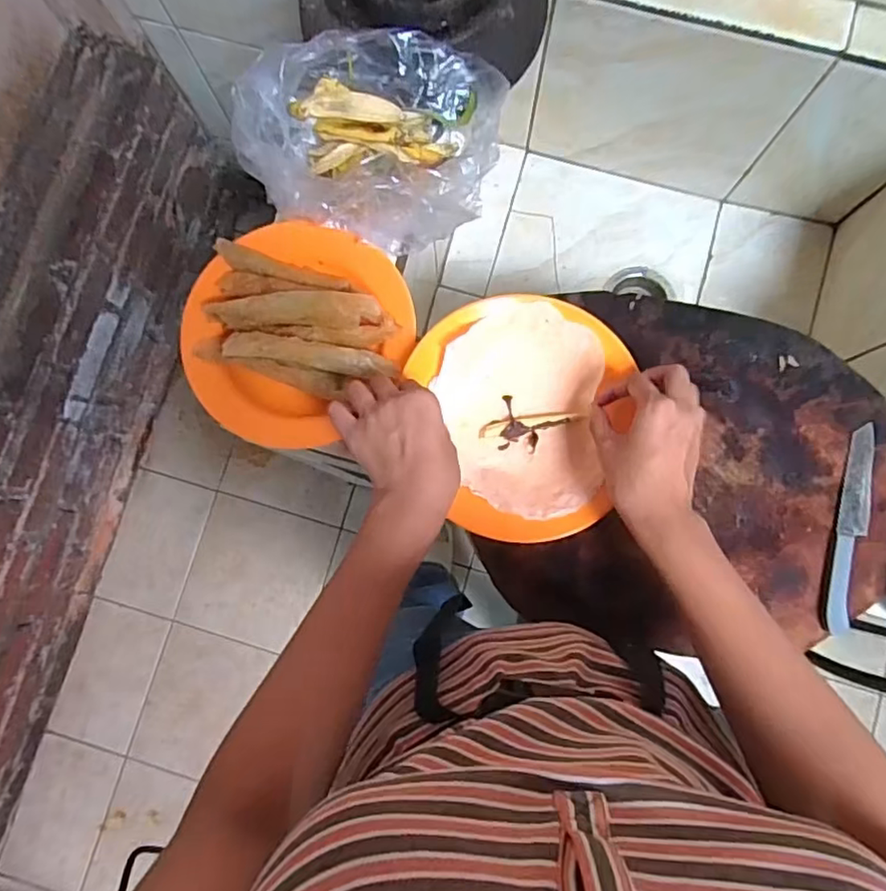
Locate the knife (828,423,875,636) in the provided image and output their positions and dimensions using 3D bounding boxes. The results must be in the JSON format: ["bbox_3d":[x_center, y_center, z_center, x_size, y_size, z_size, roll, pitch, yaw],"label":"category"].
[{"bbox_3d":[0.357,0.071,0.528,0.023,0.008,0.181,13,84,3],"label":"knife"}]

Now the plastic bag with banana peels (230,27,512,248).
[{"bbox_3d":[-0.071,-0.282,0.565,0.241,0.072,0.175,2,83,1],"label":"plastic bag with banana peels"}]

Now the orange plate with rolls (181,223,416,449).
[{"bbox_3d":[-0.140,-0.110,0.562,0.205,0.078,0.185,-39,84,-3],"label":"orange plate with rolls"}]

